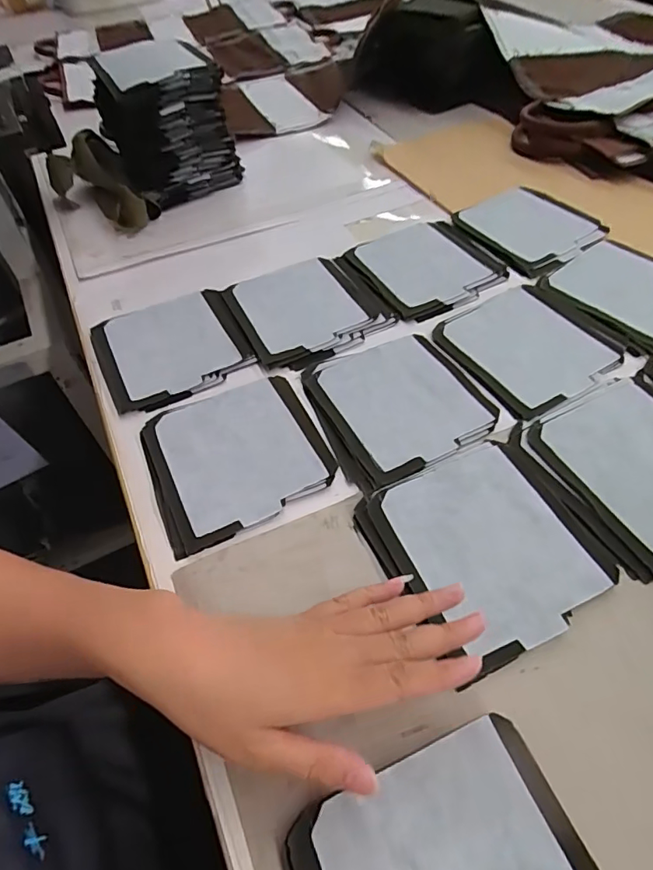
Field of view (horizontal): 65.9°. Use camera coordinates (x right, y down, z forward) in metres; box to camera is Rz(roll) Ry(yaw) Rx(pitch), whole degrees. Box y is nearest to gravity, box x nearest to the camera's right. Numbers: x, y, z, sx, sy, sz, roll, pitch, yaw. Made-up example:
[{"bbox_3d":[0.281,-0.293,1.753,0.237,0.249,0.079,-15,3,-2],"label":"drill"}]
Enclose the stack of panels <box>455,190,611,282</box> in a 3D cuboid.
[{"bbox_3d":[0.232,-0.245,0.587,0.124,0.016,0.147,-33,56,-20],"label":"stack of panels"}]

